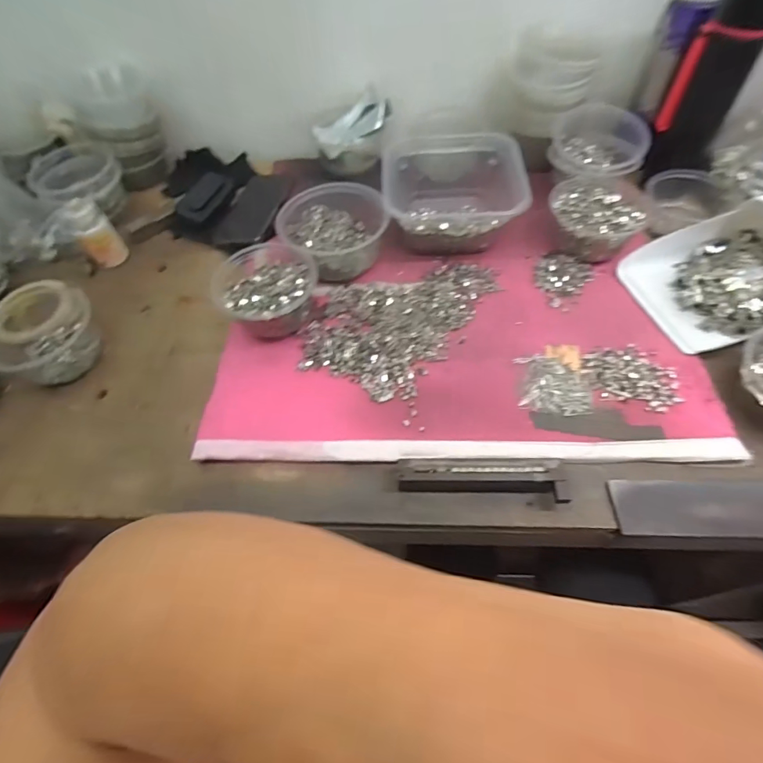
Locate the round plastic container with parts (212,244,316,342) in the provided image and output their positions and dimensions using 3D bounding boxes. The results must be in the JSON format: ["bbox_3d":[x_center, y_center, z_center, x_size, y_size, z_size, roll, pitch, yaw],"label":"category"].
[{"bbox_3d":[-0.133,-0.108,0.509,0.113,0.053,0.111,-2,56,3],"label":"round plastic container with parts"}]

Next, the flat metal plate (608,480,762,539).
[{"bbox_3d":[0.332,0.112,0.385,0.241,0.010,0.049,-1,65,6],"label":"flat metal plate"}]

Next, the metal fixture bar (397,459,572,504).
[{"bbox_3d":[0.090,0.090,0.400,0.147,0.028,0.035,2,56,5],"label":"metal fixture bar"}]

